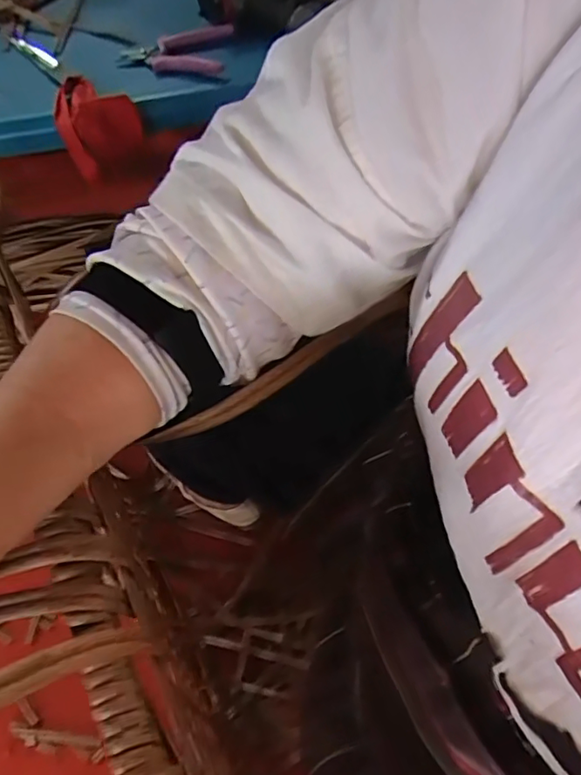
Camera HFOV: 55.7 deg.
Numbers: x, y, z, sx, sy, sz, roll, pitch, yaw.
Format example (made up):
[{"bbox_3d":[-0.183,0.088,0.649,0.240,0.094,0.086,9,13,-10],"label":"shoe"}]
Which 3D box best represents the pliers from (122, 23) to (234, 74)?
[{"bbox_3d":[-0.124,-0.373,0.606,0.122,0.029,0.049,-9,61,-6],"label":"pliers"}]

